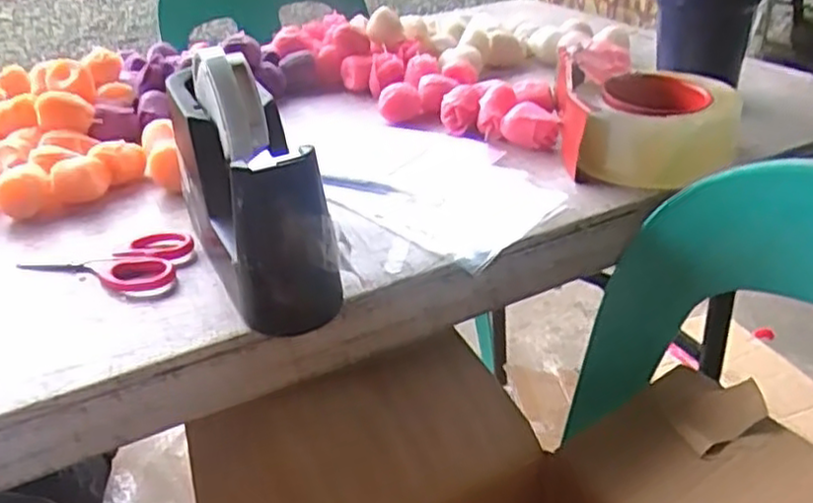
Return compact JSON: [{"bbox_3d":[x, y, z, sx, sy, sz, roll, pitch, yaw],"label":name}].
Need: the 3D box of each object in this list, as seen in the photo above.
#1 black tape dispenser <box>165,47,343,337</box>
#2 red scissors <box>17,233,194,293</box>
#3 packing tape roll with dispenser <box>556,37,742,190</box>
[{"bbox_3d":[-0.101,-0.048,0.442,0.060,0.121,0.178,-17,34,-19],"label":"black tape dispenser"},{"bbox_3d":[-0.195,0.005,0.474,0.104,0.006,0.058,1,33,7],"label":"red scissors"},{"bbox_3d":[0.189,-0.114,0.589,0.129,0.062,0.148,2,33,9],"label":"packing tape roll with dispenser"}]

